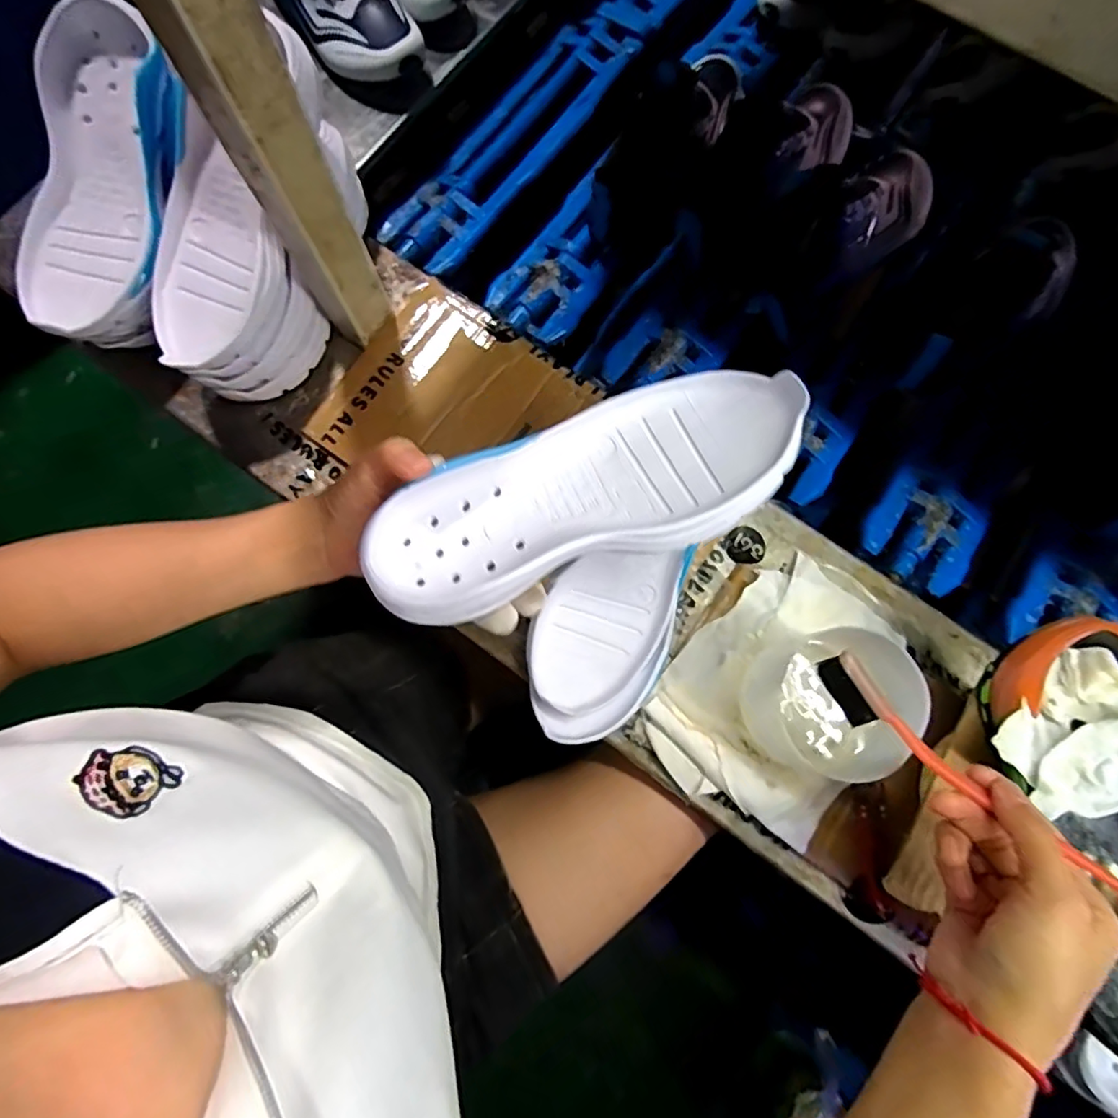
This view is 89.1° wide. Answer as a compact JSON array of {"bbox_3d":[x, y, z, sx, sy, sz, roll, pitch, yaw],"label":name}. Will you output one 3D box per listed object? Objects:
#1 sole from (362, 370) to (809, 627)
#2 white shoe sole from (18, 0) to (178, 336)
[{"bbox_3d":[0.014,-0.036,0.300,0.228,0.034,0.086,-22,79,-2],"label":"sole"},{"bbox_3d":[-0.347,-0.286,0.429,0.100,0.045,0.229,15,98,4],"label":"white shoe sole"}]

